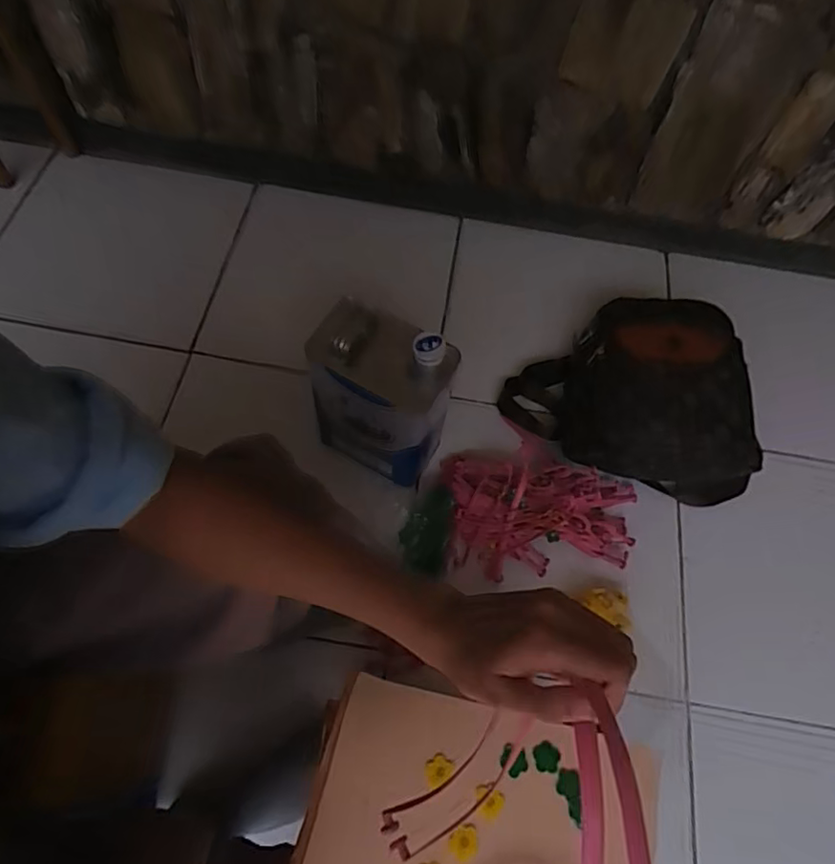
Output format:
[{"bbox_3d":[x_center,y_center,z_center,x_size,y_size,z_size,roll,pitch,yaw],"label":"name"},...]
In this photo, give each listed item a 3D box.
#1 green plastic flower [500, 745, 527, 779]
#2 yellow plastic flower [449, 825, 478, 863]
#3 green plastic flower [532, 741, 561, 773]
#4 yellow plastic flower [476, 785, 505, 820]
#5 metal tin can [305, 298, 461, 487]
[{"bbox_3d":[0.083,0.284,0.497,0.024,0.008,0.023,-3,66,6],"label":"green plastic flower"},{"bbox_3d":[0.038,0.333,0.468,0.025,0.005,0.021,-37,72,-20],"label":"yellow plastic flower"},{"bbox_3d":[0.112,0.283,0.502,0.023,0.004,0.024,4,64,-3],"label":"green plastic flower"},{"bbox_3d":[0.060,0.311,0.484,0.024,0.008,0.022,1,64,-2],"label":"yellow plastic flower"},{"bbox_3d":[-0.046,-0.046,0.738,0.160,0.227,0.110,26,64,8],"label":"metal tin can"}]

